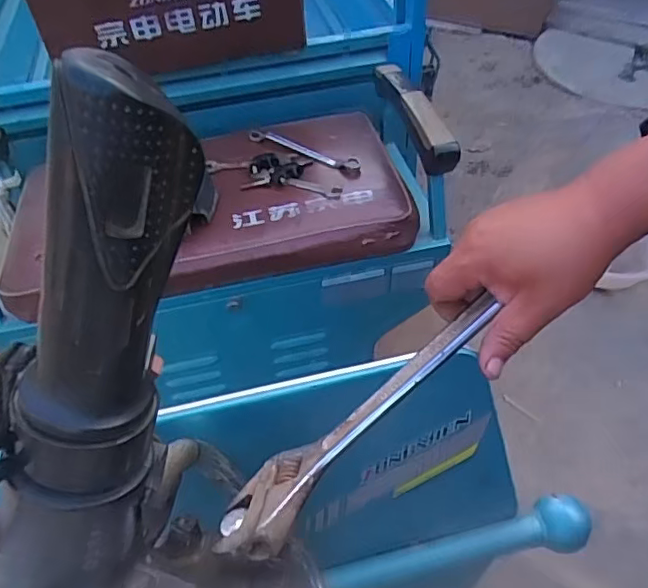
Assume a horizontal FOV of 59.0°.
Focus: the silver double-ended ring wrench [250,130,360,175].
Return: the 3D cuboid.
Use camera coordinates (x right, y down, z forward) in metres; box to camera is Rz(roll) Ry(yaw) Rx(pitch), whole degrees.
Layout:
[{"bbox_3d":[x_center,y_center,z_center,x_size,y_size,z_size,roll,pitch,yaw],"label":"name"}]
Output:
[{"bbox_3d":[-0.034,-0.240,0.948,0.209,0.012,0.029,21,53,20],"label":"silver double-ended ring wrench"}]

